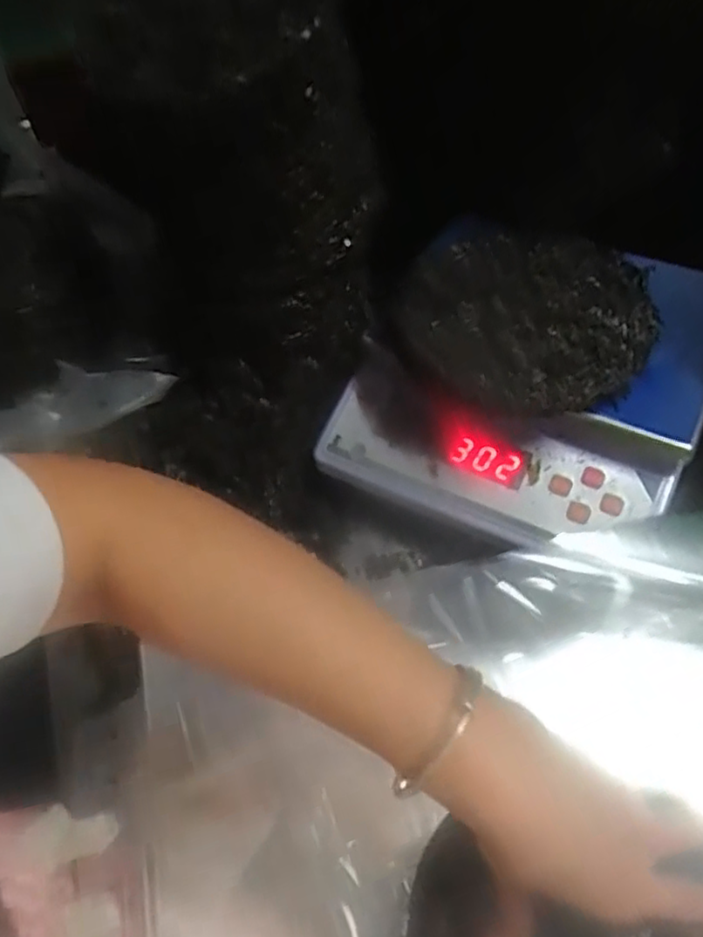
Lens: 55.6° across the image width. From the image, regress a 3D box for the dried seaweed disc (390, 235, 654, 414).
[{"bbox_3d":[0.130,-0.127,0.537,0.212,0.046,0.196,-2,55,3],"label":"dried seaweed disc"}]

